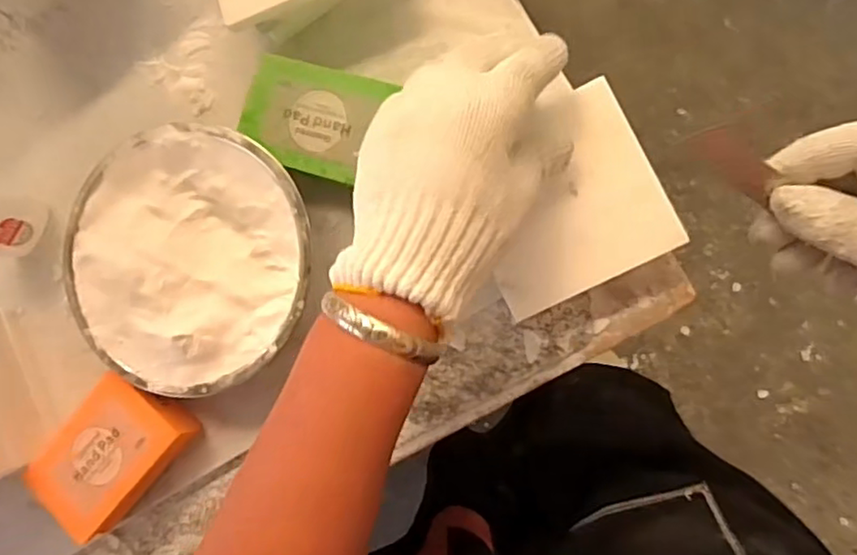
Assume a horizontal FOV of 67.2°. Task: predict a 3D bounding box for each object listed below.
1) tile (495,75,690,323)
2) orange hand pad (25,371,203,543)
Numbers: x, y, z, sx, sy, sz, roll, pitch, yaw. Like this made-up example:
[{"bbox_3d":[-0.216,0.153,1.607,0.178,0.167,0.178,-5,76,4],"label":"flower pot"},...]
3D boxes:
[{"bbox_3d":[0.072,-0.042,0.351,0.097,0.013,0.099,-27,84,8],"label":"tile"},{"bbox_3d":[-0.192,0.105,0.391,0.061,0.025,0.094,45,96,8],"label":"orange hand pad"}]

